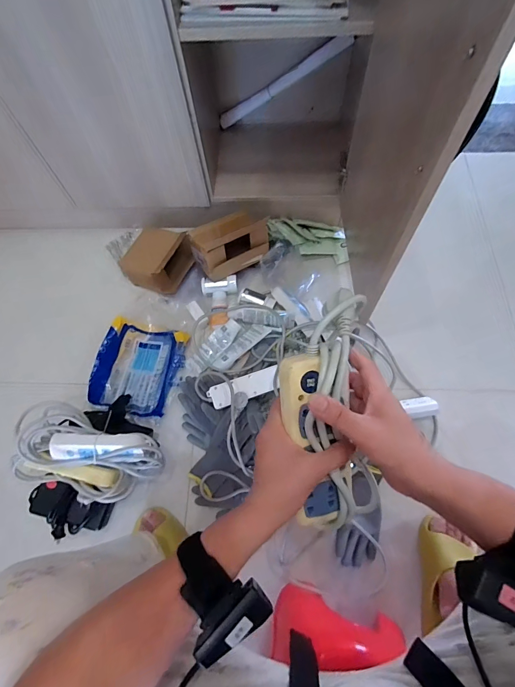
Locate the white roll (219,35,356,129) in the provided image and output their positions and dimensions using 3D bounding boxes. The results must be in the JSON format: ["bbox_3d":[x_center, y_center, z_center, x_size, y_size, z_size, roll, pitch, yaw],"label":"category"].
[{"bbox_3d":[0.061,-0.700,0.933,0.397,0.041,0.023,-11,62,34],"label":"white roll"}]

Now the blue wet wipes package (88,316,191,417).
[{"bbox_3d":[-0.290,0.056,0.853,0.181,0.084,0.223,13,68,9],"label":"blue wet wipes package"}]

